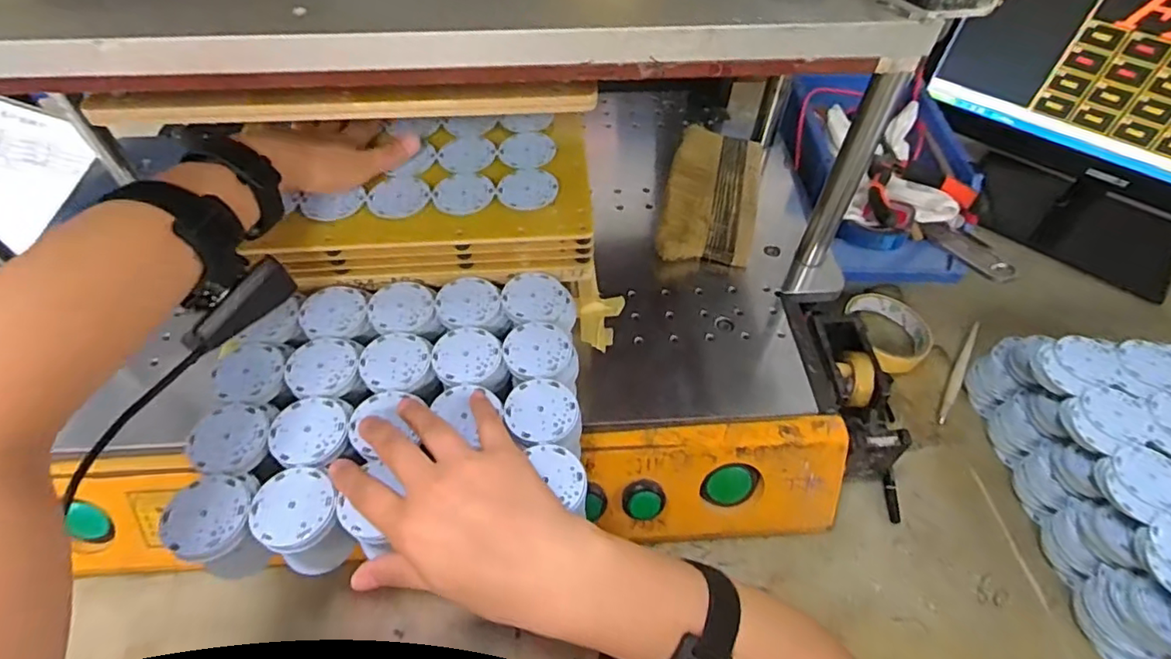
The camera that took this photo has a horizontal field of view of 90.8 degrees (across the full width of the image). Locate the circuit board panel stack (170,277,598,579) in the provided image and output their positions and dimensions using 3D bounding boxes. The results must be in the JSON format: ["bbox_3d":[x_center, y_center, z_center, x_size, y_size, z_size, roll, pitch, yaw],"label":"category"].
[{"bbox_3d":[-0.127,0.055,0.401,0.245,0.040,0.200,-3,53,-4],"label":"circuit board panel stack"}]

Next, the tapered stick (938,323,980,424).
[{"bbox_3d":[0.363,0.039,0.557,0.010,0.013,0.131,30,58,20],"label":"tapered stick"}]

